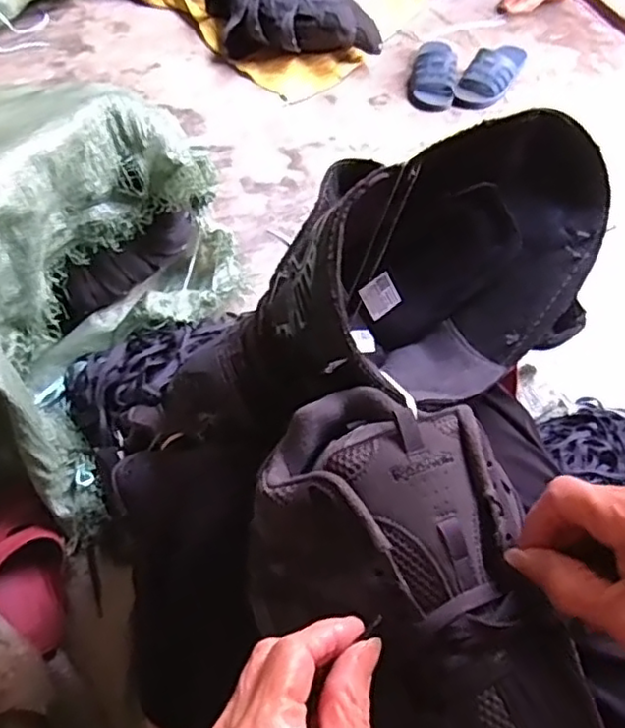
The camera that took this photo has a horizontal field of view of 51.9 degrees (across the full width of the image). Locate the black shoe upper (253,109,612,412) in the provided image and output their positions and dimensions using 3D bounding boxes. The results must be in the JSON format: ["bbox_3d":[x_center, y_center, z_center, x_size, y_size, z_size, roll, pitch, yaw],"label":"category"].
[{"bbox_3d":[0.102,-0.068,0.428,0.128,0.119,0.241,38,64,24],"label":"black shoe upper"}]

